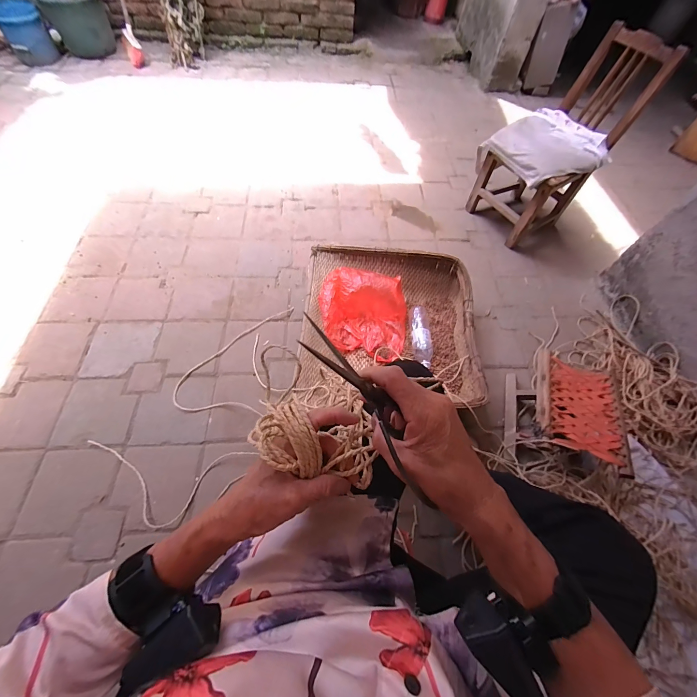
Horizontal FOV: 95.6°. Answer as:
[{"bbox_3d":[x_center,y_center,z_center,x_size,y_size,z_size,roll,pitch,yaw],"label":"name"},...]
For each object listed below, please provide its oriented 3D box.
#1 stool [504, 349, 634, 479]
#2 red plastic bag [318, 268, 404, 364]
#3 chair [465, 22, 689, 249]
[{"bbox_3d":[0.593,0.190,0.876,0.246,0.165,0.277,20,59,7],"label":"stool"},{"bbox_3d":[0.049,-0.124,1.034,0.300,0.107,0.268,11,59,2],"label":"red plastic bag"},{"bbox_3d":[0.778,-0.778,1.235,0.401,0.593,0.352,-27,66,-17],"label":"chair"}]

